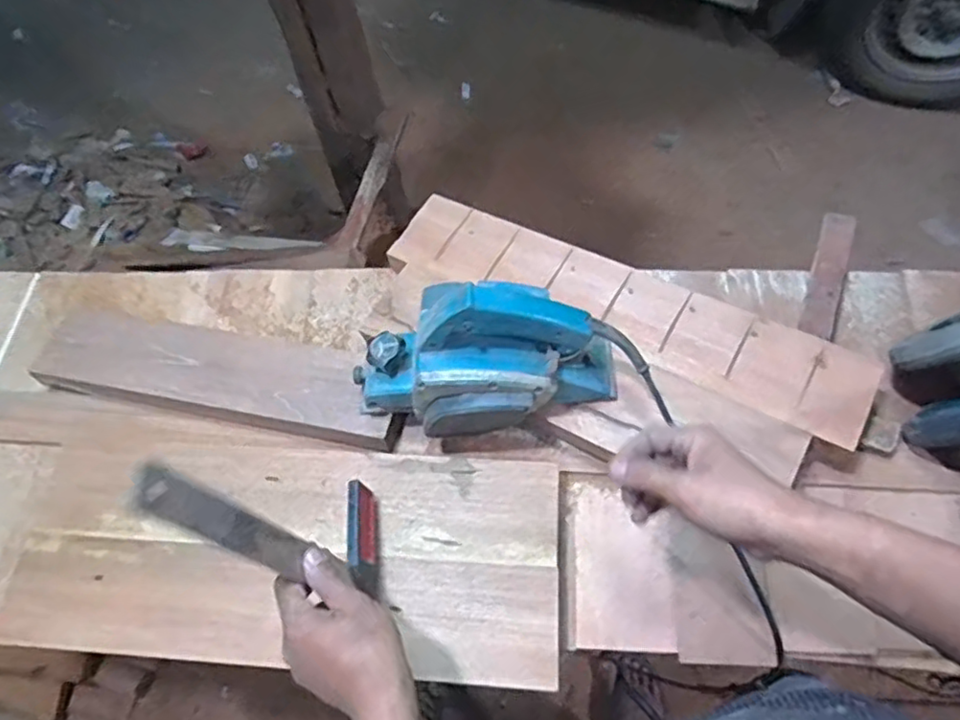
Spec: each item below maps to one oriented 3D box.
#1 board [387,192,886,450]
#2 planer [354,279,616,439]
[{"bbox_3d":[0.152,-0.066,0.753,0.562,0.017,0.106,24,68,21],"label":"board"},{"bbox_3d":[0.006,-0.015,0.662,0.274,0.136,0.140,-5,67,0],"label":"planer"}]

